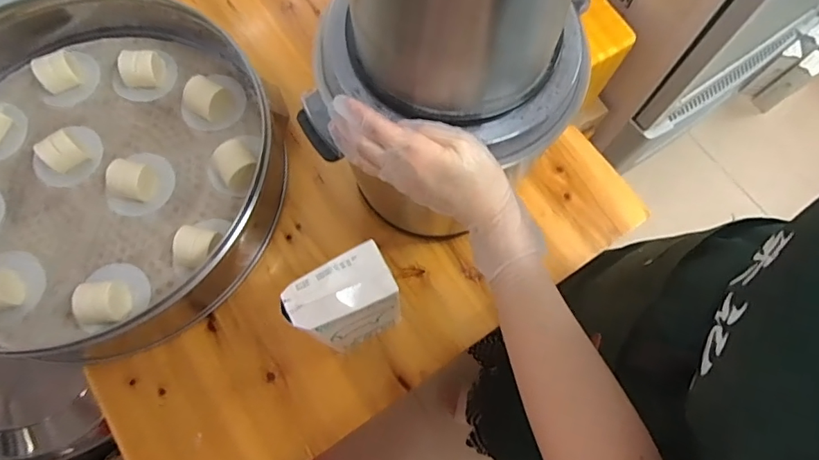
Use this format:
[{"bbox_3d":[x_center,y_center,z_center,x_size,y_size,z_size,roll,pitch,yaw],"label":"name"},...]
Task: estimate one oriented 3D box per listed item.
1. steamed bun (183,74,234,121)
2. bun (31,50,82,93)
[{"bbox_3d":[-0.295,-0.192,0.701,0.061,0.033,0.049,28,73,8],"label":"steamed bun"},{"bbox_3d":[-0.518,-0.233,0.700,0.049,0.032,0.052,-25,74,-9],"label":"bun"}]

